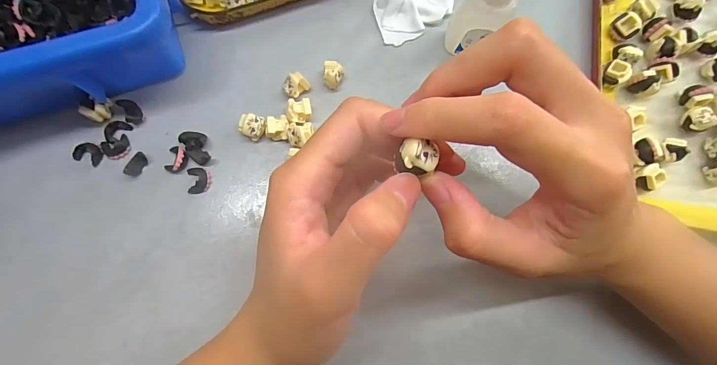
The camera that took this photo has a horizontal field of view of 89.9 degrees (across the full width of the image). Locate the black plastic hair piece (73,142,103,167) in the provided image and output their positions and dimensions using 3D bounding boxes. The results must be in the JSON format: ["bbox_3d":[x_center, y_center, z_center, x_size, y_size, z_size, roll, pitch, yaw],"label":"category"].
[{"bbox_3d":[-0.166,-0.018,0.220,0.015,0.004,0.012,20,81,2],"label":"black plastic hair piece"}]

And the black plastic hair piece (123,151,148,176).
[{"bbox_3d":[-0.136,-0.011,0.220,0.008,0.005,0.015,31,81,4],"label":"black plastic hair piece"}]

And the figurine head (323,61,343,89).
[{"bbox_3d":[-0.016,-0.069,0.232,0.012,0.014,0.016,-1,80,-1],"label":"figurine head"}]

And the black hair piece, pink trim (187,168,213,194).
[{"bbox_3d":[-0.098,-0.002,0.219,0.014,0.005,0.016,-6,80,-2],"label":"black hair piece, pink trim"}]

